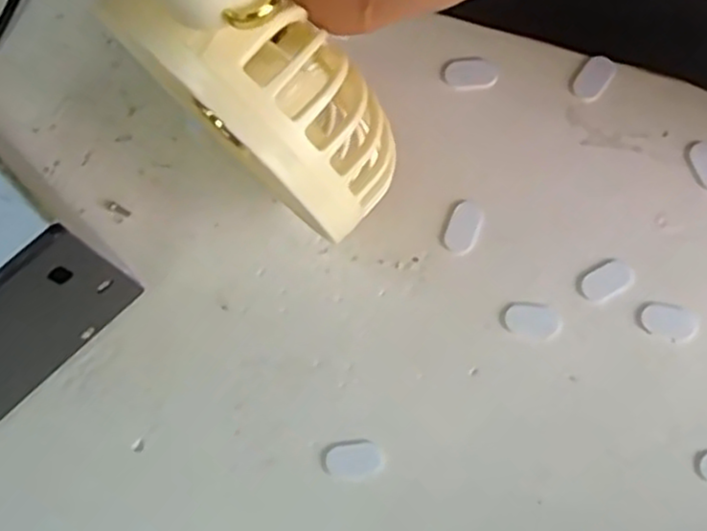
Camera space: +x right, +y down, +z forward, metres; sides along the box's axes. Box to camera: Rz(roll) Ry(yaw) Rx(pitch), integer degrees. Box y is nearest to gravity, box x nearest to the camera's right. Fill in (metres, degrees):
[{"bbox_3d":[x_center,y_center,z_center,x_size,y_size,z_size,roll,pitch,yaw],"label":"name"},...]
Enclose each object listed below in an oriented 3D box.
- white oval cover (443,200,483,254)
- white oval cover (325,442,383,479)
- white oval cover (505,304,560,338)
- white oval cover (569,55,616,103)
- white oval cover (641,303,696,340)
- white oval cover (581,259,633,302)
[{"bbox_3d":[0.037,-0.013,0.245,0.011,0.004,0.018,24,79,4],"label":"white oval cover"},{"bbox_3d":[0.000,0.061,0.229,0.017,0.004,0.011,-5,79,-1],"label":"white oval cover"},{"bbox_3d":[0.058,0.018,0.238,0.017,0.004,0.011,2,79,0],"label":"white oval cover"},{"bbox_3d":[0.083,-0.066,0.255,0.011,0.004,0.017,38,81,7],"label":"white oval cover"},{"bbox_3d":[0.103,0.018,0.239,0.017,0.004,0.010,16,79,3],"label":"white oval cover"},{"bbox_3d":[0.084,0.005,0.241,0.017,0.004,0.010,-30,80,-6],"label":"white oval cover"}]

